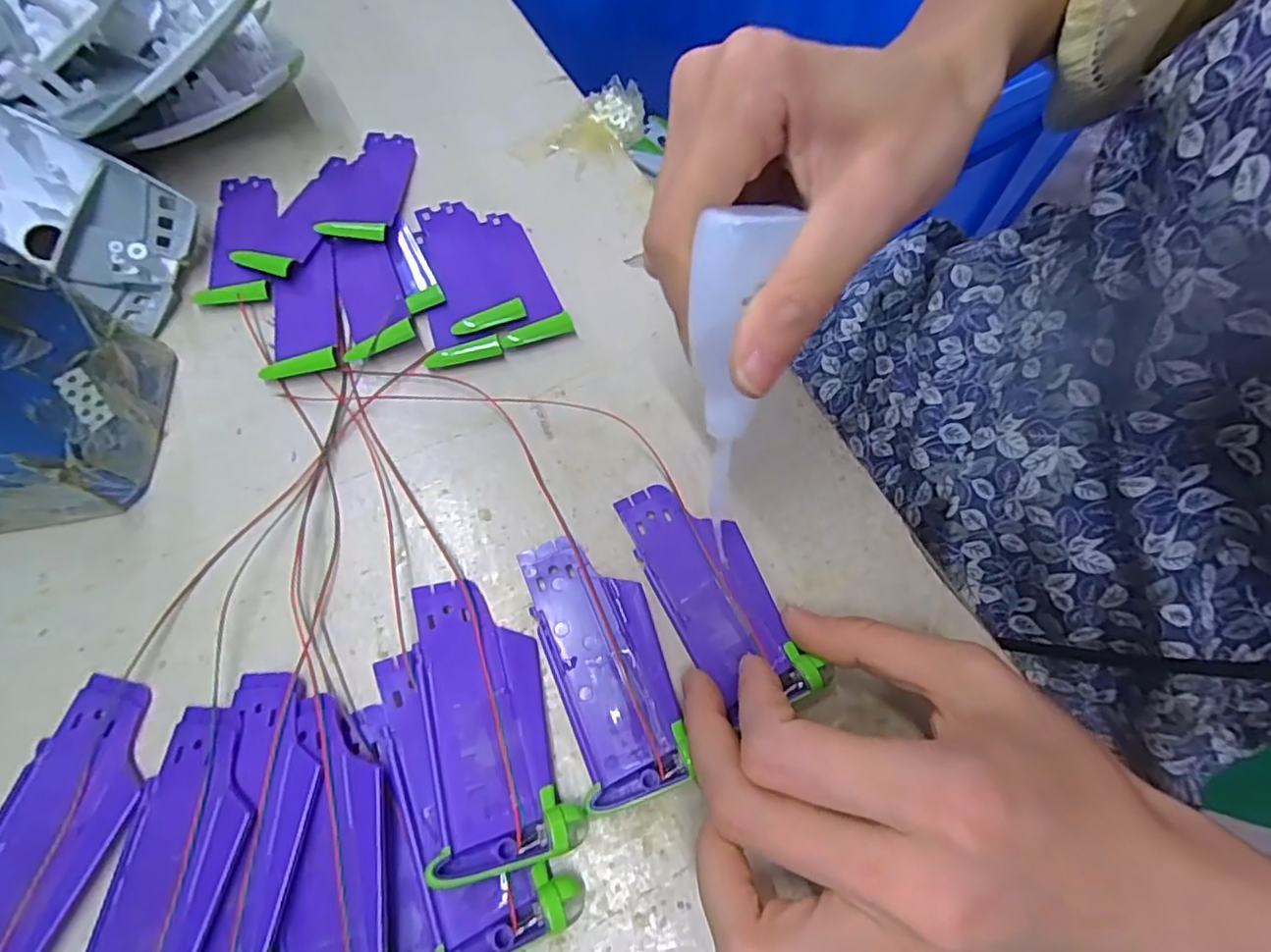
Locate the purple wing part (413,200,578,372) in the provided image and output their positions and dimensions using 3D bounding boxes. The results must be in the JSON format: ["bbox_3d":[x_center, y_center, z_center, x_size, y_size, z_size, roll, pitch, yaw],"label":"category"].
[{"bbox_3d":[-0.069,-0.092,0.273,0.057,0.004,0.088,-16,67,-10],"label":"purple wing part"}]

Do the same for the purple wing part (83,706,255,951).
[{"bbox_3d":[-0.133,0.114,0.171,0.039,0.012,0.089,4,65,-1],"label":"purple wing part"}]

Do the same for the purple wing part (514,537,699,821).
[{"bbox_3d":[-0.010,0.061,0.206,0.037,0.007,0.088,-17,67,-11],"label":"purple wing part"}]

